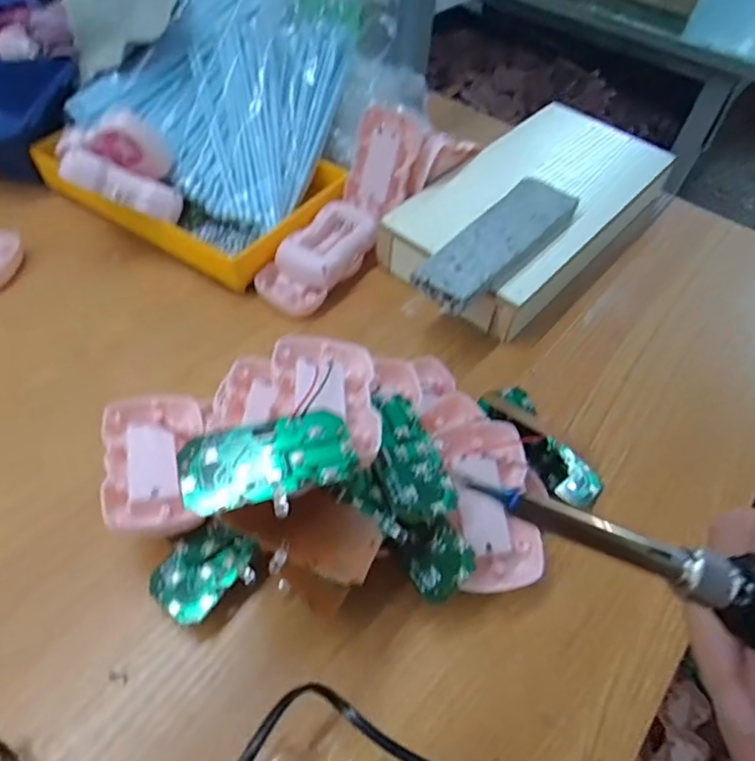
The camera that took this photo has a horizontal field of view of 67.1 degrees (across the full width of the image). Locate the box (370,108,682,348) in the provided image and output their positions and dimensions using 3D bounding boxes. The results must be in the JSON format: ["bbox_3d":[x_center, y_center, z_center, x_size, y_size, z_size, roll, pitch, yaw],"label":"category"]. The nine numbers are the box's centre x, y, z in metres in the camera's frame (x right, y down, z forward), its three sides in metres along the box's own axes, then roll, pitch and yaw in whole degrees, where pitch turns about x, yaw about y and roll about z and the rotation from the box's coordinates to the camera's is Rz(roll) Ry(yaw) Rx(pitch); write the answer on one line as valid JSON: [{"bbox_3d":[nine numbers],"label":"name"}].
[{"bbox_3d":[0.137,-0.152,0.493,0.145,0.053,0.268,37,59,22],"label":"box"}]

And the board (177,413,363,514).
[{"bbox_3d":[-0.047,0.034,0.247,0.073,0.007,0.037,-14,55,-14],"label":"board"}]

